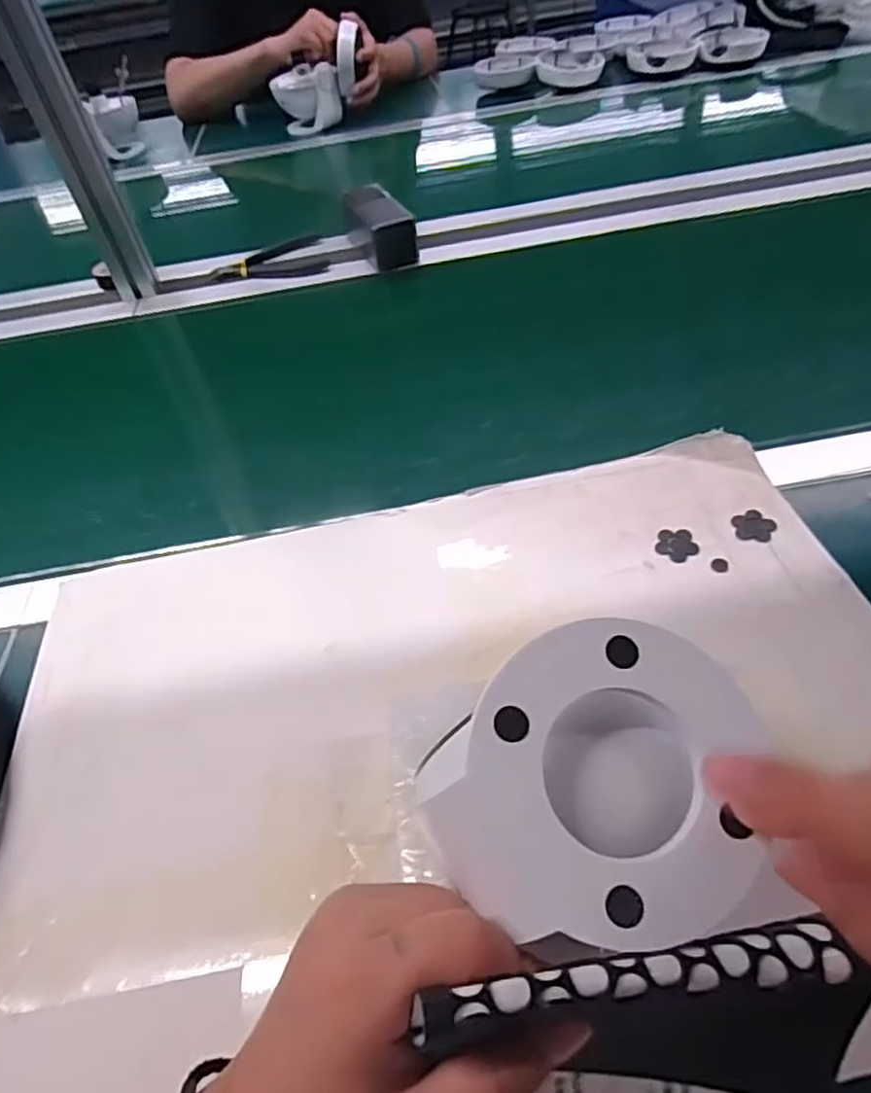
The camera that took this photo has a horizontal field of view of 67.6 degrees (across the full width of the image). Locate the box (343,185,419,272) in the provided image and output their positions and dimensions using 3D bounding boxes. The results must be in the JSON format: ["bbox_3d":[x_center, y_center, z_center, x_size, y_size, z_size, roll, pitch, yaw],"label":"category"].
[{"bbox_3d":[-0.069,-0.378,0.766,0.053,0.060,0.125,-22,47,-13],"label":"box"}]

